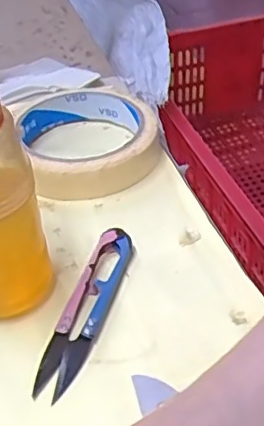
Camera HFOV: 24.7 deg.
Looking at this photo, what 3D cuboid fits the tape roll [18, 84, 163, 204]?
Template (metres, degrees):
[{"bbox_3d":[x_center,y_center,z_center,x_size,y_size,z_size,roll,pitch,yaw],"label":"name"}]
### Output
[{"bbox_3d":[-0.027,-0.047,0.389,0.082,0.031,0.090,-2,37,2],"label":"tape roll"}]

